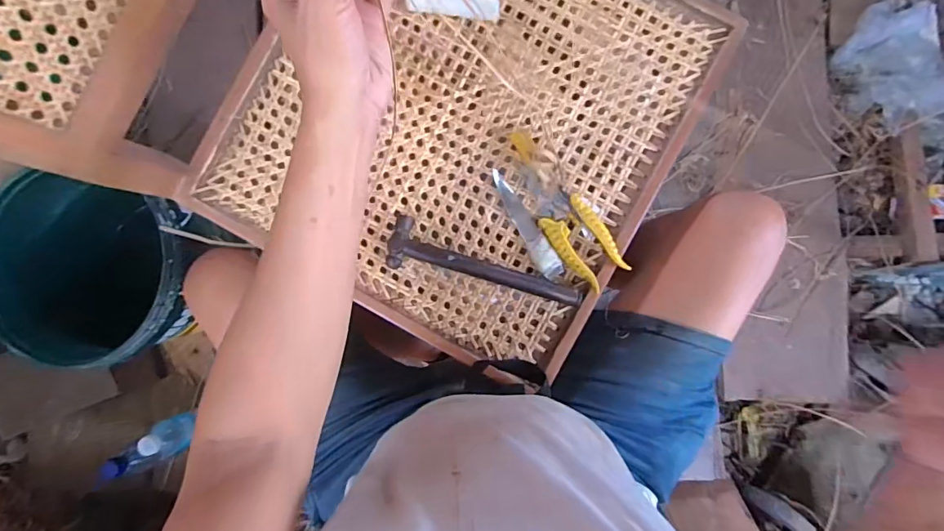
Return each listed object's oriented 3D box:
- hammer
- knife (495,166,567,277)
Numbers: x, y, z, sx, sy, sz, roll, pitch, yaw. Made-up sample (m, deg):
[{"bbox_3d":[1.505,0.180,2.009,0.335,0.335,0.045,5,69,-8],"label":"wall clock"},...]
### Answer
[{"bbox_3d":[0.014,0.002,0.510,0.212,0.022,0.054,17,87,2],"label":"hammer"},{"bbox_3d":[0.058,-0.044,0.512,0.024,0.009,0.130,-32,87,-1],"label":"knife"}]

